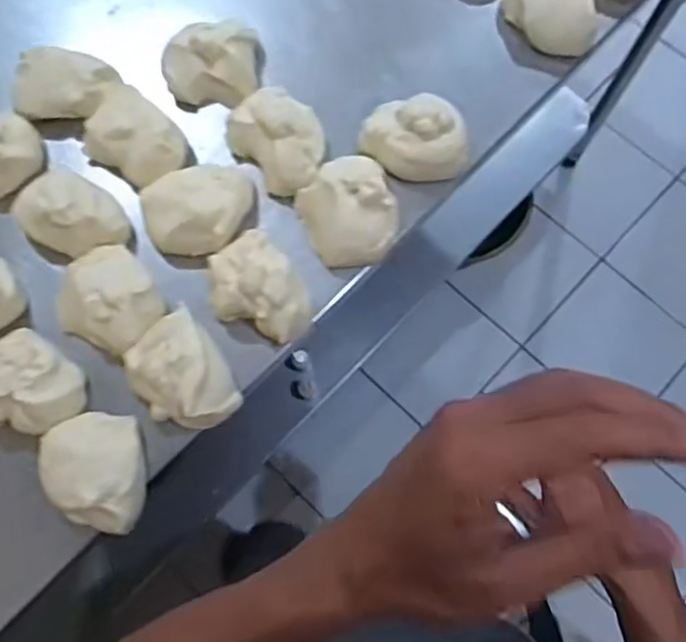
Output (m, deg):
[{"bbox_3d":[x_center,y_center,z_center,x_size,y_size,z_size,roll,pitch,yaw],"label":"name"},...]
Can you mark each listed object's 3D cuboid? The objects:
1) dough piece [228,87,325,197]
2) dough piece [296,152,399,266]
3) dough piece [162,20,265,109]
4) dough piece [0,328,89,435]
[{"bbox_3d":[-0.072,-0.205,0.731,0.082,0.055,0.125,-39,77,-8],"label":"dough piece"},{"bbox_3d":[0.009,-0.116,0.714,0.092,0.046,0.107,-26,75,-5],"label":"dough piece"},{"bbox_3d":[-0.155,-0.305,0.770,0.112,0.051,0.096,-2,75,1],"label":"dough piece"},{"bbox_3d":[-0.315,0.062,0.669,0.098,0.047,0.097,-1,75,2],"label":"dough piece"}]

